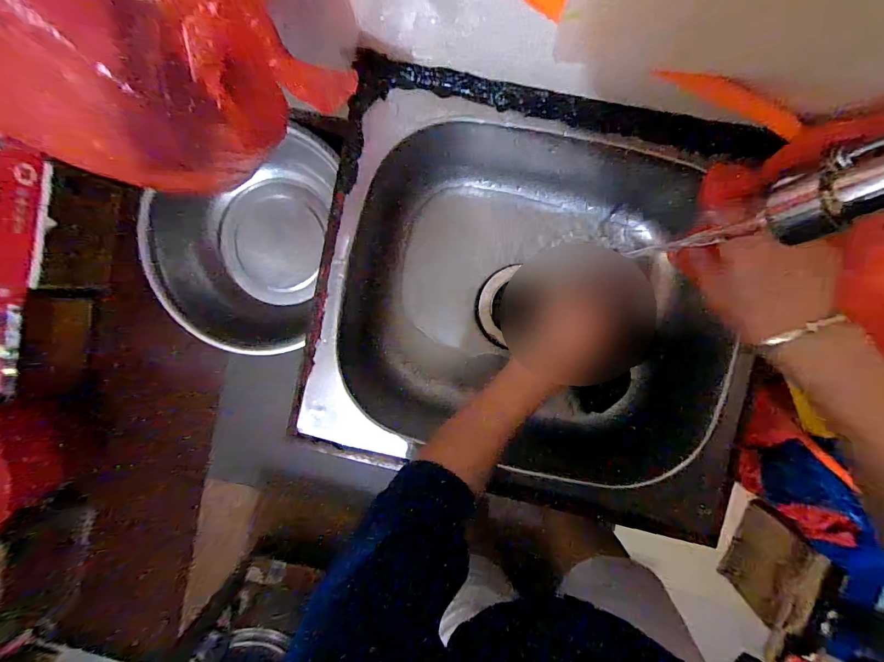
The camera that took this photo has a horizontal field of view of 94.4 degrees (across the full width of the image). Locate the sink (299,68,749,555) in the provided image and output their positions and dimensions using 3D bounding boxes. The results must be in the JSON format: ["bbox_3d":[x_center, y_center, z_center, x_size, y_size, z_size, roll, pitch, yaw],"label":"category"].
[{"bbox_3d":[0.093,-0.028,0.460,0.420,0.157,0.387,11,95,2],"label":"sink"}]

